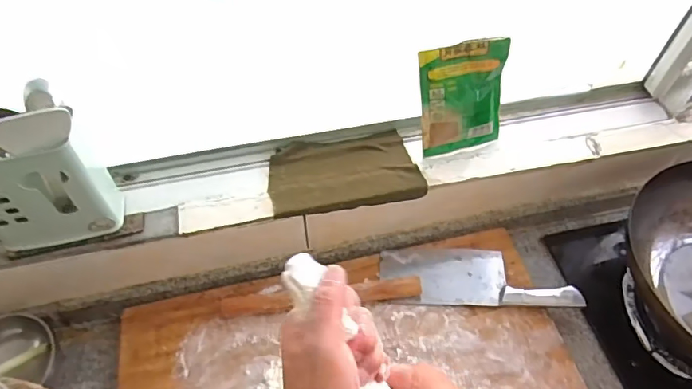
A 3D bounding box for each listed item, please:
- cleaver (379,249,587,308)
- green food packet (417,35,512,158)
[{"bbox_3d":[0.191,0.117,0.707,0.274,0.025,0.092,3,53,4],"label":"cleaver"},{"bbox_3d":[0.160,-0.128,0.661,0.116,0.151,0.014,-14,34,-7],"label":"green food packet"}]

